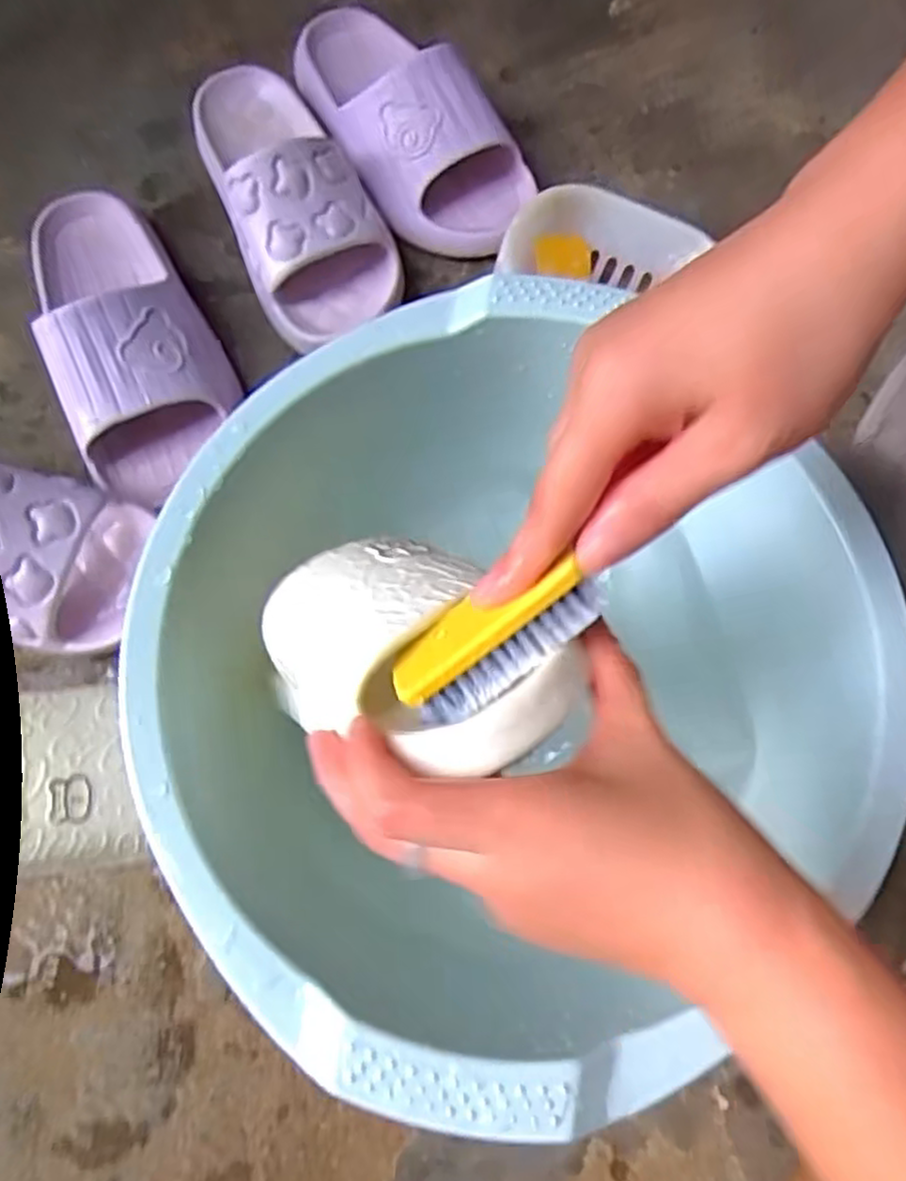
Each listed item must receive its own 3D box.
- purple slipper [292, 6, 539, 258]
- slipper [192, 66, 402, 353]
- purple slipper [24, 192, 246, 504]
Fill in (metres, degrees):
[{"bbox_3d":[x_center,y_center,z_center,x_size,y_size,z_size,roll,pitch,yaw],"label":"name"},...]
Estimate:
[{"bbox_3d":[-0.037,-0.366,0.570,0.111,0.073,0.245,-32,78,-11],"label":"purple slipper"},{"bbox_3d":[-0.121,-0.295,0.542,0.103,0.075,0.237,-26,77,-9],"label":"slipper"},{"bbox_3d":[-0.224,-0.181,0.508,0.105,0.071,0.229,-24,76,-9],"label":"purple slipper"}]

